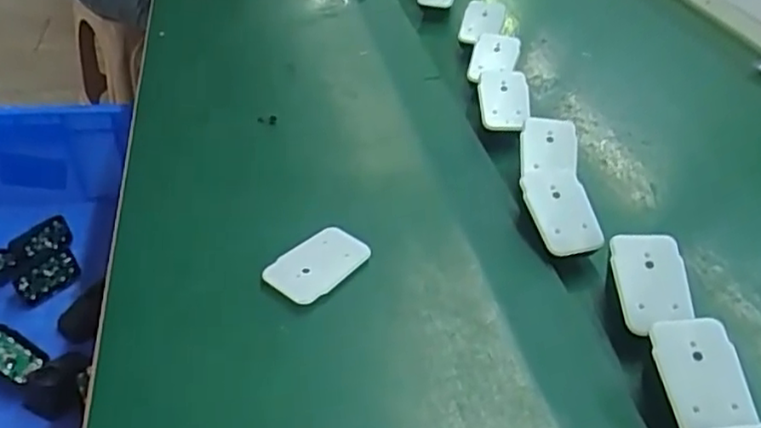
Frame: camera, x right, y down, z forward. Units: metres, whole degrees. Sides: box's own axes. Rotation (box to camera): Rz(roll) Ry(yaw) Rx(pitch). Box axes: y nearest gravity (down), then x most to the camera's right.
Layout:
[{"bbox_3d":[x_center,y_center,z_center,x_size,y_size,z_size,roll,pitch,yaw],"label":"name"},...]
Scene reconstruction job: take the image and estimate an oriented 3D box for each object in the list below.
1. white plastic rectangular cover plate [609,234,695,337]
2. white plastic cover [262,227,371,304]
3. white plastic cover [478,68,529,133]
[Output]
[{"bbox_3d":[0.170,0.043,0.410,0.044,0.008,0.065,0,62,1],"label":"white plastic rectangular cover plate"},{"bbox_3d":[-0.043,0.034,0.445,0.041,0.012,0.065,32,47,31],"label":"white plastic cover"},{"bbox_3d":[0.109,-0.103,0.585,0.042,0.011,0.086,-2,51,9],"label":"white plastic cover"}]

